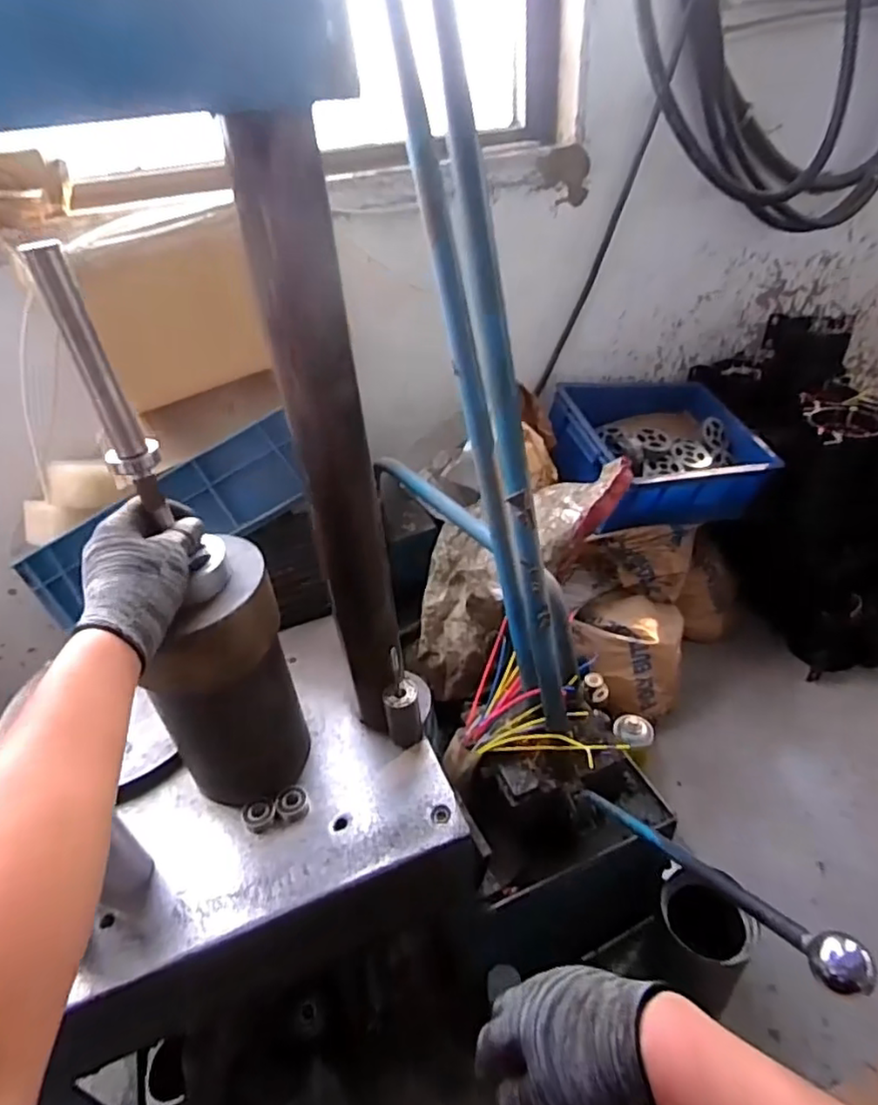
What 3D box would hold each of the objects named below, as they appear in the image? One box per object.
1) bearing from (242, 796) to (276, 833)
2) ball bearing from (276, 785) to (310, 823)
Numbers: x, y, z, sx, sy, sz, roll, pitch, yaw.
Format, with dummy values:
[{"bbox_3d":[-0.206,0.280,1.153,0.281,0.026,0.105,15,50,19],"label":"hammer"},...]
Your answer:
[{"bbox_3d":[-0.187,0.272,0.650,0.033,0.013,0.030,-19,39,-18],"label":"bearing"},{"bbox_3d":[-0.154,0.264,0.658,0.032,0.015,0.033,-3,37,2],"label":"ball bearing"}]

